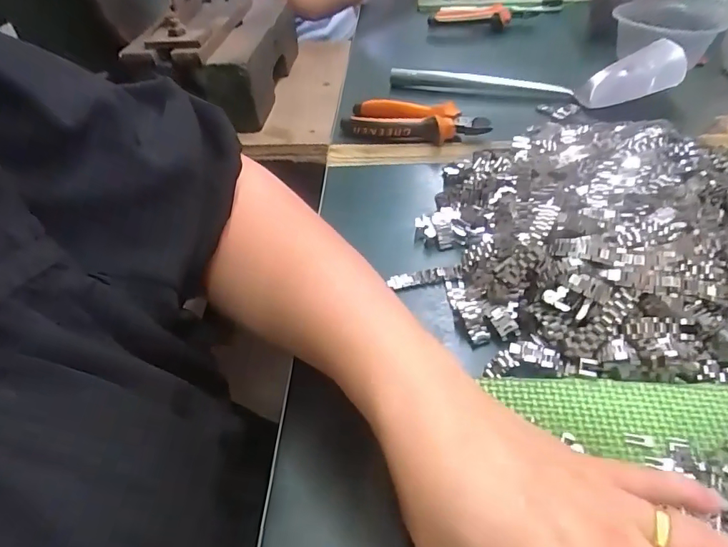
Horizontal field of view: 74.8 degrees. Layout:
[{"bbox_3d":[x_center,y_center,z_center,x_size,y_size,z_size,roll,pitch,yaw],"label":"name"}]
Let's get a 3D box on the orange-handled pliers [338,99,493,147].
[{"bbox_3d":[0.052,-0.159,0.494,0.146,0.029,0.054,5,46,10],"label":"orange-handled pliers"}]

